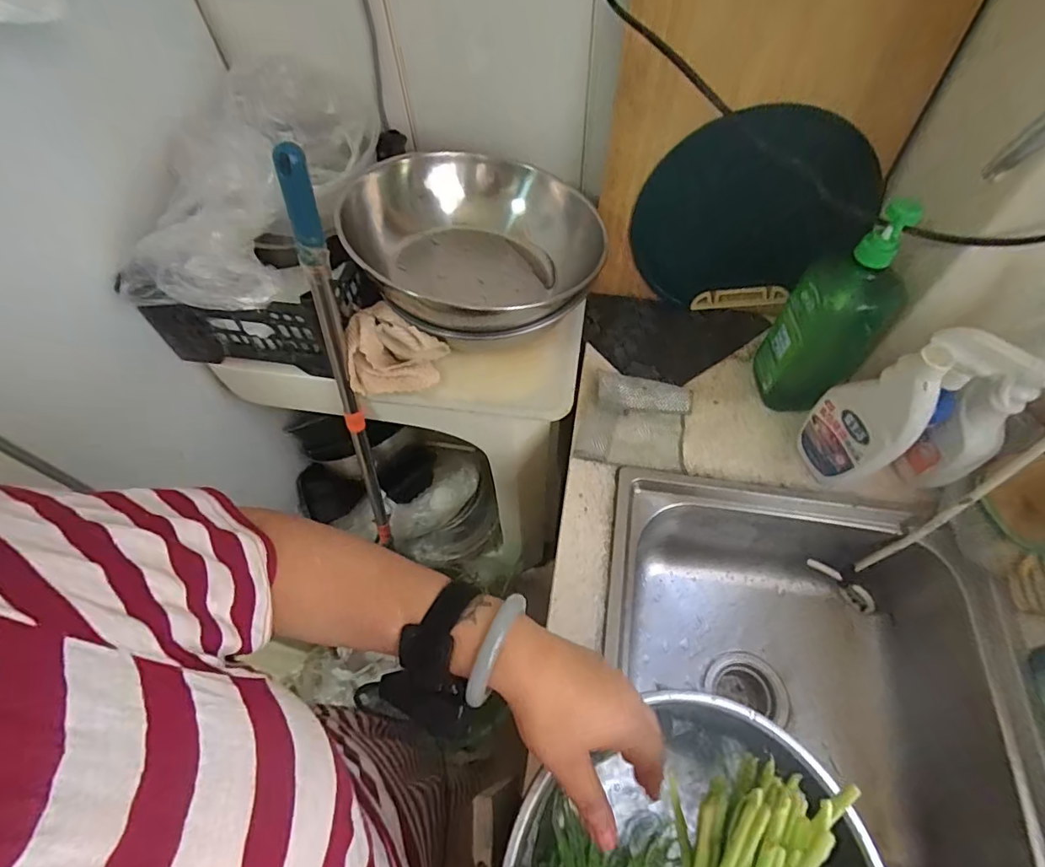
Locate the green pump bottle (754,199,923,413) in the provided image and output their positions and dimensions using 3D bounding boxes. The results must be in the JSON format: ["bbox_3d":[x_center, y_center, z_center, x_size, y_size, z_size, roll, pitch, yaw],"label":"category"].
[{"bbox_3d":[0.355,-0.125,0.594,0.106,0.284,0.061,37,67,21],"label":"green pump bottle"}]

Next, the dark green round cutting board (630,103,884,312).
[{"bbox_3d":[0.303,-0.286,0.696,0.291,0.259,0.016,1,46,17],"label":"dark green round cutting board"}]

